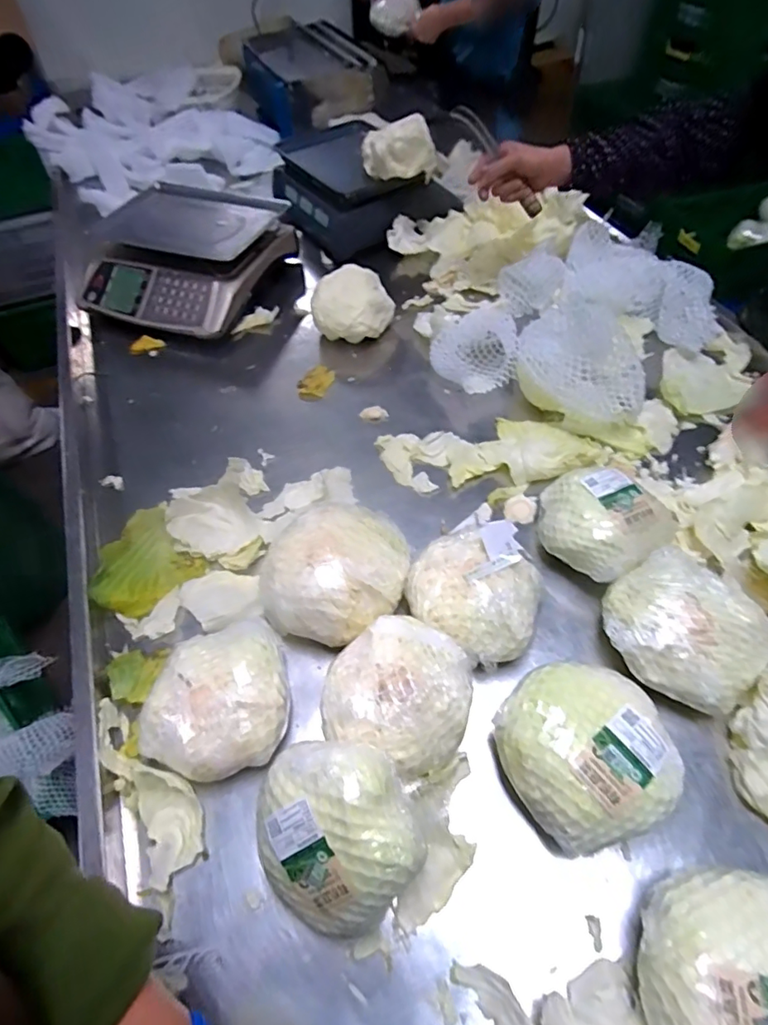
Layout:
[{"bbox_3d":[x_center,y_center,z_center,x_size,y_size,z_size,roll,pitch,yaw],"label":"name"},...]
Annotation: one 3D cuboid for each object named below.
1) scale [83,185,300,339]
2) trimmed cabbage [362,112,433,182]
[{"bbox_3d":[-0.408,-0.517,1.081,0.354,0.111,0.349,14,57,14],"label":"scale"},{"bbox_3d":[0.035,-0.701,1.028,0.124,0.075,0.091,-27,57,-15],"label":"trimmed cabbage"}]

